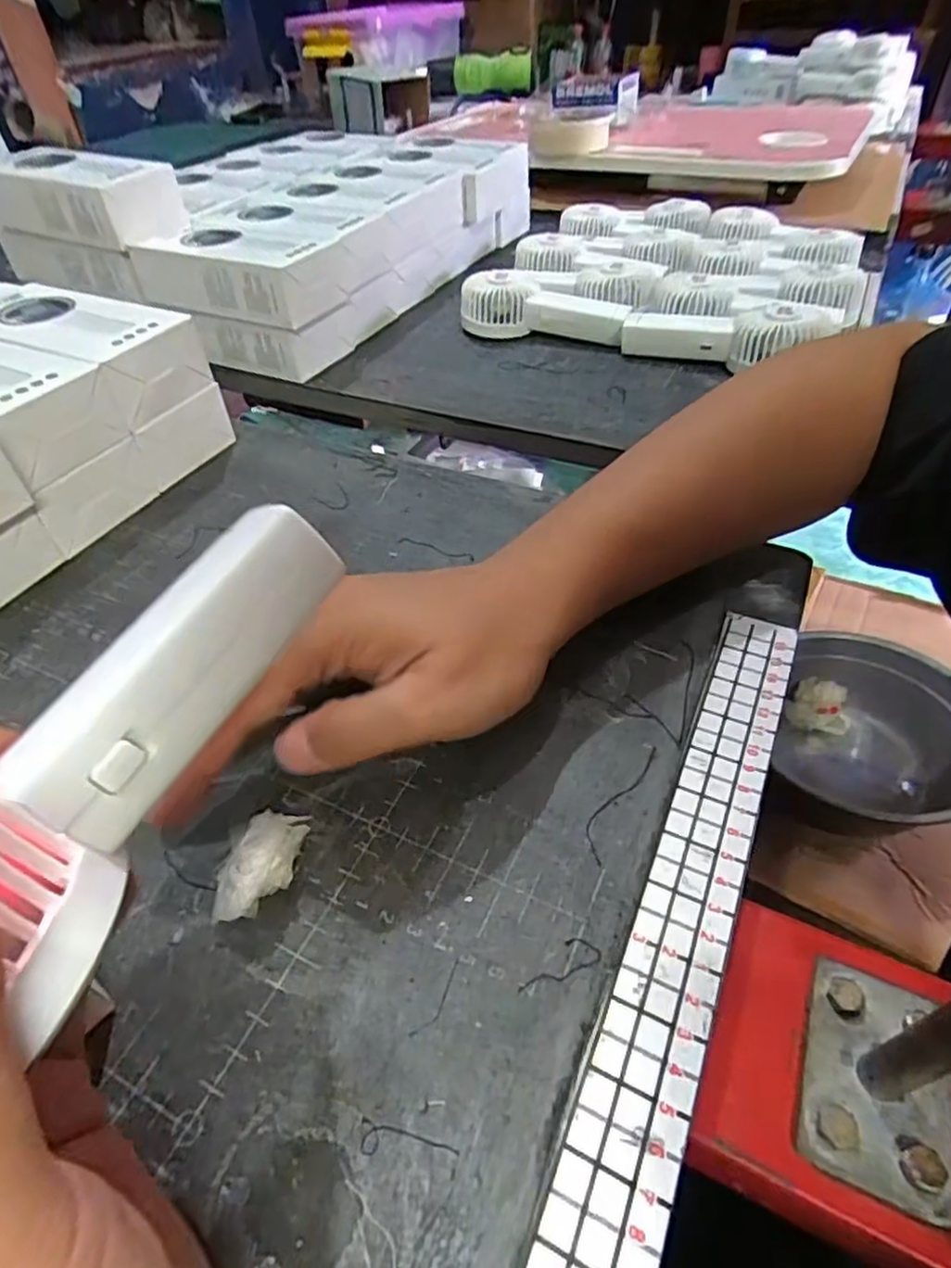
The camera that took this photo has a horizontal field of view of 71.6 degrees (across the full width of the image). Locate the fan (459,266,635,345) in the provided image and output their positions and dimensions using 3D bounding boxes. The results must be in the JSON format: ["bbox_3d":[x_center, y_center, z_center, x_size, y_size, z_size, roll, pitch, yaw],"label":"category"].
[{"bbox_3d":[0.055,-0.265,0.534,0.136,0.041,0.055,8,46,13],"label":"fan"}]

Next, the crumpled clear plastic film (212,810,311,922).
[{"bbox_3d":[-0.073,0.080,0.227,0.025,0.016,0.038,6,46,10],"label":"crumpled clear plastic film"}]

